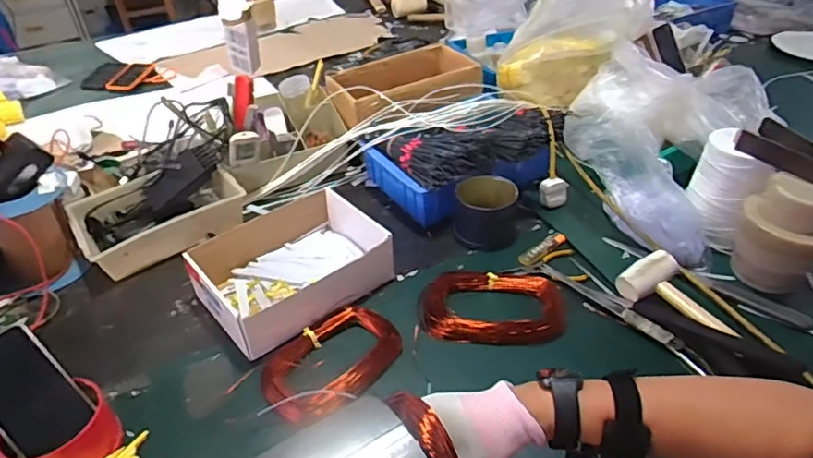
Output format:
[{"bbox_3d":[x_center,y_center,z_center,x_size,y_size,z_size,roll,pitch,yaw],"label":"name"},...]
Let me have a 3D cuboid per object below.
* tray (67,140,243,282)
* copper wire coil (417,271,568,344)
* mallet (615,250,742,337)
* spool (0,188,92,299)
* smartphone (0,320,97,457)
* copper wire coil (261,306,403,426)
[{"bbox_3d":[-0.391,-0.033,0.897,0.246,0.086,0.172,-20,42,-20],"label":"tray"},{"bbox_3d":[0.116,0.104,0.776,0.194,0.026,0.118,-2,39,0],"label":"copper wire coil"},{"bbox_3d":[0.357,0.089,0.739,0.078,0.035,0.165,-22,43,-23],"label":"mallet"},{"bbox_3d":[-0.544,0.009,0.816,0.123,0.143,0.136,2,39,5],"label":"spool"},{"bbox_3d":[-0.400,0.170,0.594,0.133,0.010,0.077,50,51,1],"label":"smartphone"},{"bbox_3d":[-0.094,0.162,0.706,0.107,0.025,0.176,28,48,32],"label":"copper wire coil"}]

